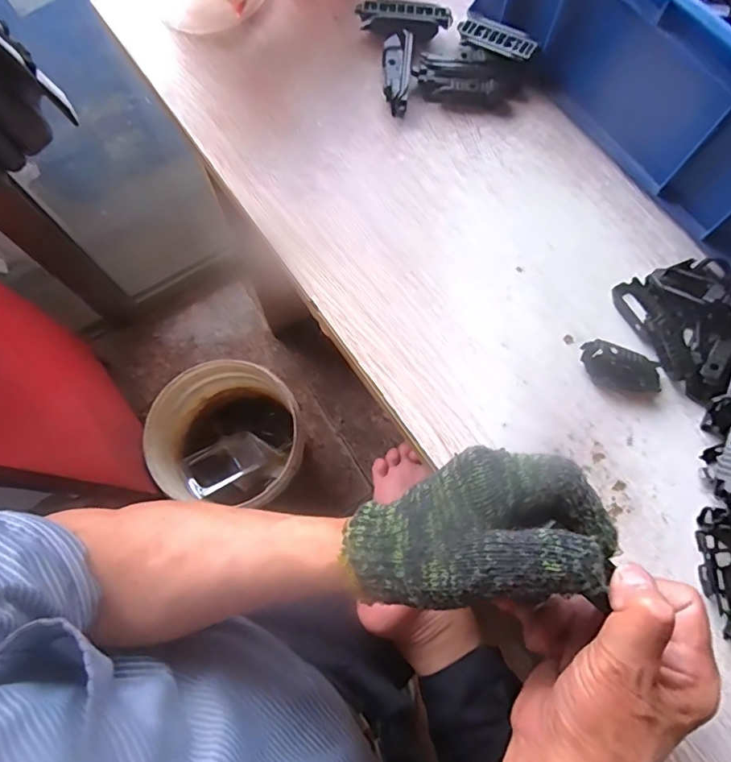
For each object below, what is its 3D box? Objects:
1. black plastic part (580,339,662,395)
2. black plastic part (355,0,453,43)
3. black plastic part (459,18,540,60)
[{"bbox_3d":[0.181,-0.008,0.362,0.057,0.019,0.025,18,75,4],"label":"black plastic part"},{"bbox_3d":[0.033,-0.305,0.439,0.078,0.029,0.017,1,74,0],"label":"black plastic part"},{"bbox_3d":[0.109,-0.281,0.424,0.012,0.014,0.073,-44,63,-12],"label":"black plastic part"}]

